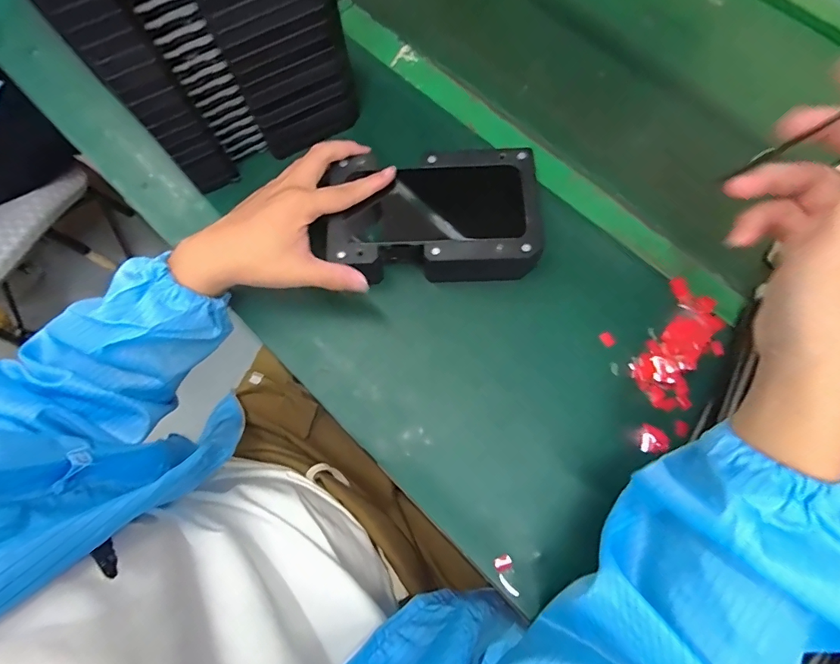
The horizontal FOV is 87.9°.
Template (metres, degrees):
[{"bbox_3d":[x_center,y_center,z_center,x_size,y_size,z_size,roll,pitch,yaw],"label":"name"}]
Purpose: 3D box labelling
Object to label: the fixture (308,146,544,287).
[{"bbox_3d":[0.009,-0.104,0.406,0.190,0.047,0.120,-1,74,1],"label":"fixture"}]

